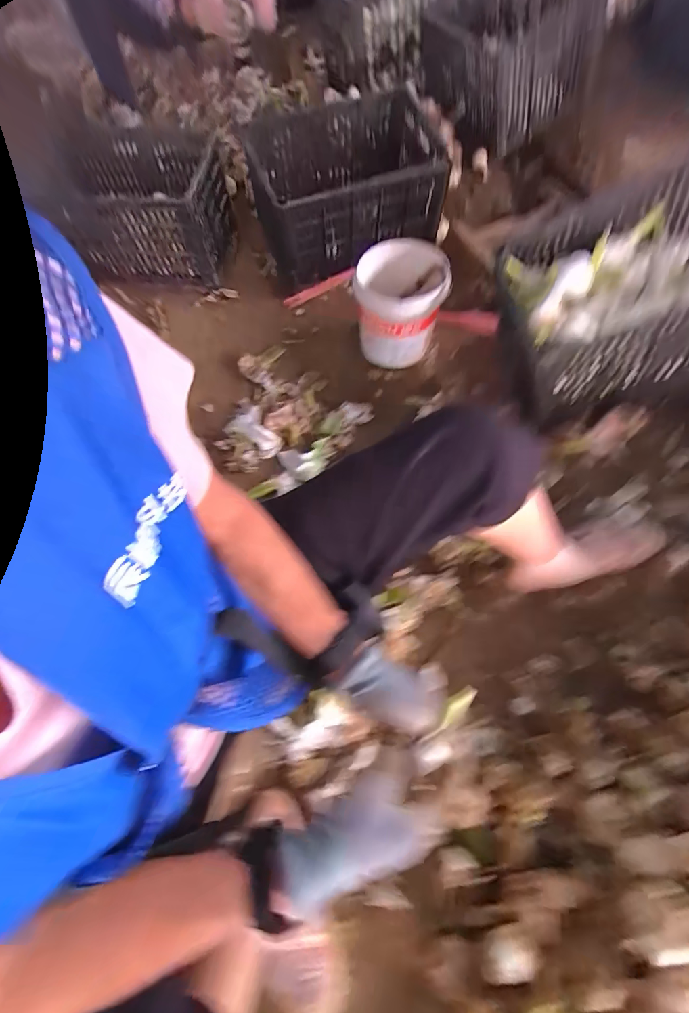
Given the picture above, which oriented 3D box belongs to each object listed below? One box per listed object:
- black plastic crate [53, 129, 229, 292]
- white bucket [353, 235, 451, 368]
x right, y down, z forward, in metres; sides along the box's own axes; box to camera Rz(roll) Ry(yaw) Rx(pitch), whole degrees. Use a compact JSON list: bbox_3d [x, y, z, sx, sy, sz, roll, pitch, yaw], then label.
[{"bbox_3d":[-0.491,-0.811,1.039,0.316,0.204,0.334,8,67,7],"label":"black plastic crate"},{"bbox_3d":[0.124,-0.466,0.863,0.190,0.163,0.196,3,67,5],"label":"white bucket"}]

